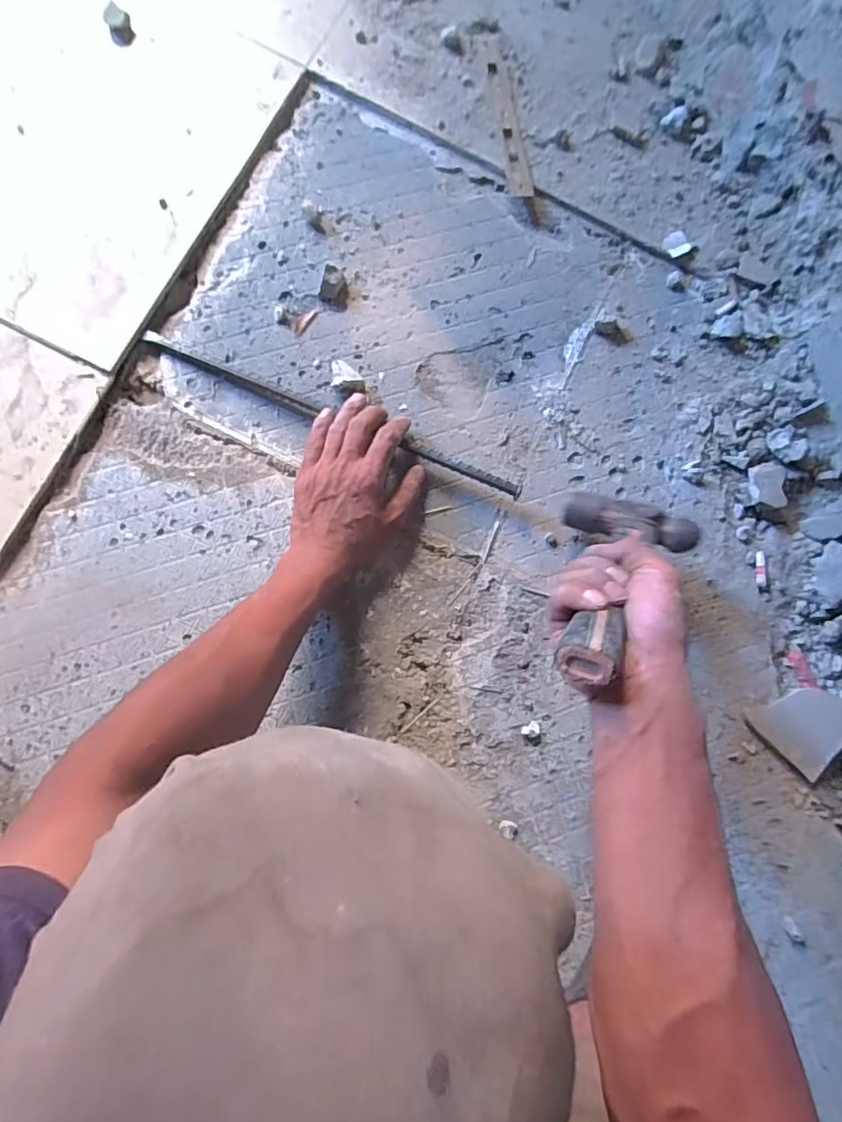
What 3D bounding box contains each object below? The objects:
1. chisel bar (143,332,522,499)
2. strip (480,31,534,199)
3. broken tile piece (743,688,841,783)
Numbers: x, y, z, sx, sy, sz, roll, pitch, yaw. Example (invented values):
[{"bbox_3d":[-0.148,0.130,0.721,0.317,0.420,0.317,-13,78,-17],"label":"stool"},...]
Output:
[{"bbox_3d":[-0.085,-0.140,0.532,0.387,0.018,0.012,22,81,1],"label":"chisel bar"},{"bbox_3d":[0.093,-0.489,0.598,0.028,0.005,0.195,-7,84,-7],"label":"strip"},{"bbox_3d":[0.382,0.156,0.546,0.092,0.017,0.085,-43,89,-10],"label":"broken tile piece"}]

